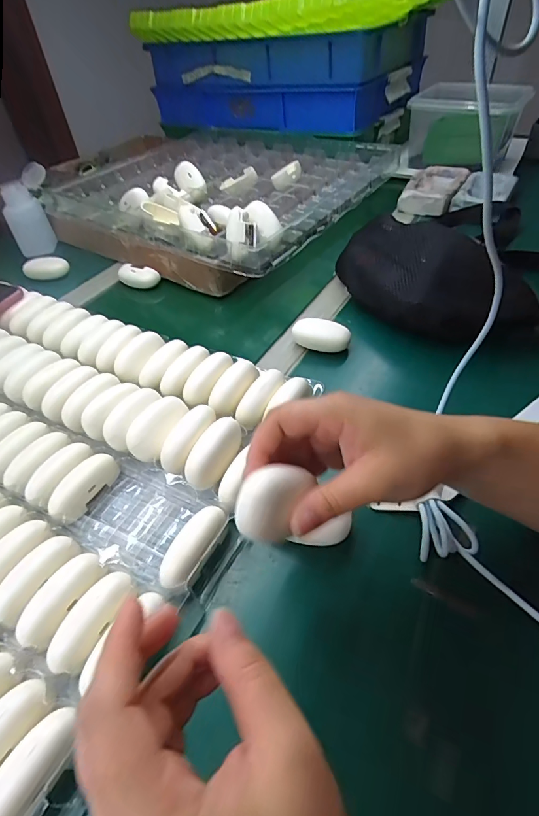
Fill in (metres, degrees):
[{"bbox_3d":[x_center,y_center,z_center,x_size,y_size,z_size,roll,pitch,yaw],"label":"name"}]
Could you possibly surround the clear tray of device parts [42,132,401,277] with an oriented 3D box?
[{"bbox_3d":[-0.072,-0.411,0.722,0.458,0.054,0.462,25,53,27],"label":"clear tray of device parts"}]

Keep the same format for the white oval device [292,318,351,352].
[{"bbox_3d":[0.062,-0.084,0.494,0.066,0.031,0.033,10,47,14],"label":"white oval device"}]

